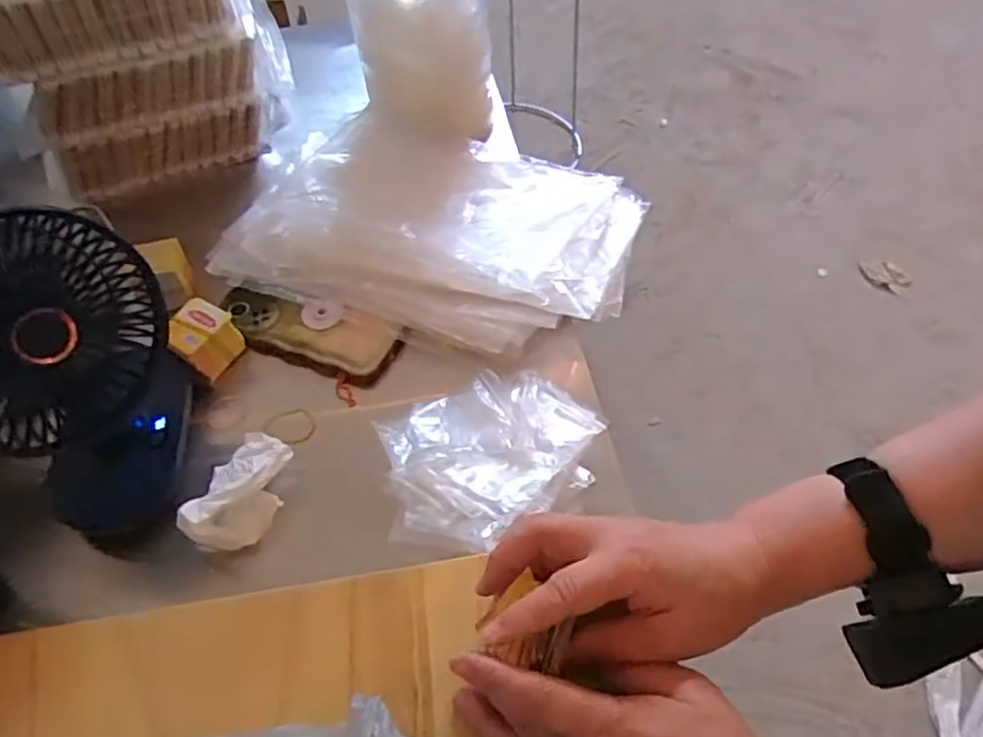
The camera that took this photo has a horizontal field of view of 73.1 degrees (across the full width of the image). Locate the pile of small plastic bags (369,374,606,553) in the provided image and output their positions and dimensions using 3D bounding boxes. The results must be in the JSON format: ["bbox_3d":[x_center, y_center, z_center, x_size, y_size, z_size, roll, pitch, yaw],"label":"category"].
[{"bbox_3d":[0.003,0.057,0.471,0.153,0.026,0.123,-18,55,-11],"label":"pile of small plastic bags"}]

